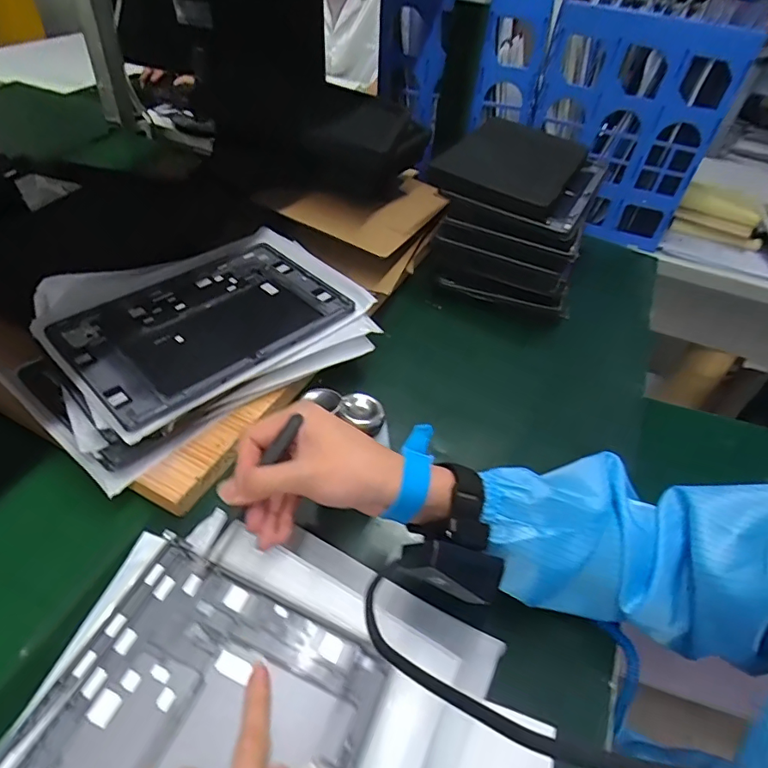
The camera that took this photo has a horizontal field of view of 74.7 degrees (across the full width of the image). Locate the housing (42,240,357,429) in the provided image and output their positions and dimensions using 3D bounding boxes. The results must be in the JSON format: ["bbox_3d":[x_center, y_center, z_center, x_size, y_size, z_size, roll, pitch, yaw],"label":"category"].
[{"bbox_3d":[-0.183,-0.068,0.516,0.188,0.009,0.254,35,53,27],"label":"housing"}]

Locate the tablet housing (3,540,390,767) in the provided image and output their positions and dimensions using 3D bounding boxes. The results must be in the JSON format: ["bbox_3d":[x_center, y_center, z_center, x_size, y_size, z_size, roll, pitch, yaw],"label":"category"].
[{"bbox_3d":[-0.122,0.227,0.263,0.176,0.020,0.252,19,45,11],"label":"tablet housing"}]

